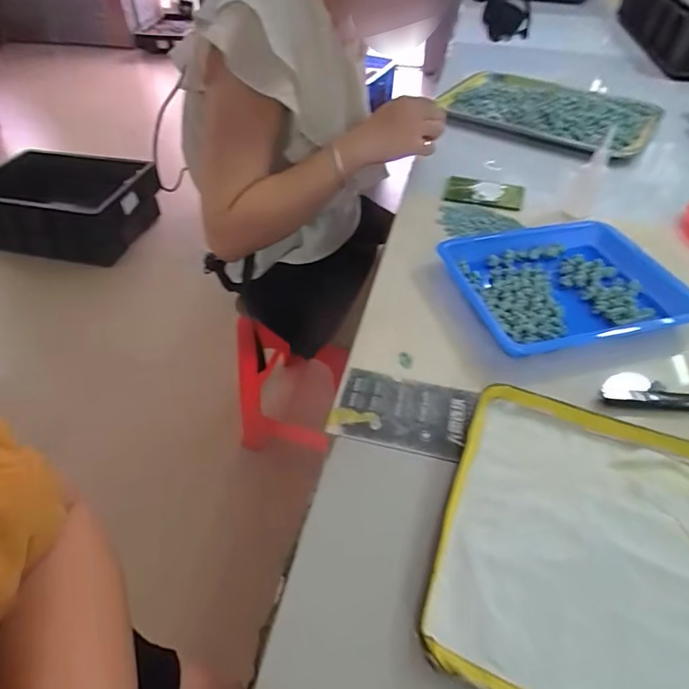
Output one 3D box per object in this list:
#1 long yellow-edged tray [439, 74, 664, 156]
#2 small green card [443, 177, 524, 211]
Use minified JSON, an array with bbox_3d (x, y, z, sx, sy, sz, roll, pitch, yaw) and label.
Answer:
[{"bbox_3d":[0.362,-0.426,0.804,0.350,0.030,0.281,24,51,20],"label":"long yellow-edged tray"},{"bbox_3d":[0.187,-0.202,0.601,0.099,0.011,0.063,15,48,12],"label":"small green card"}]

